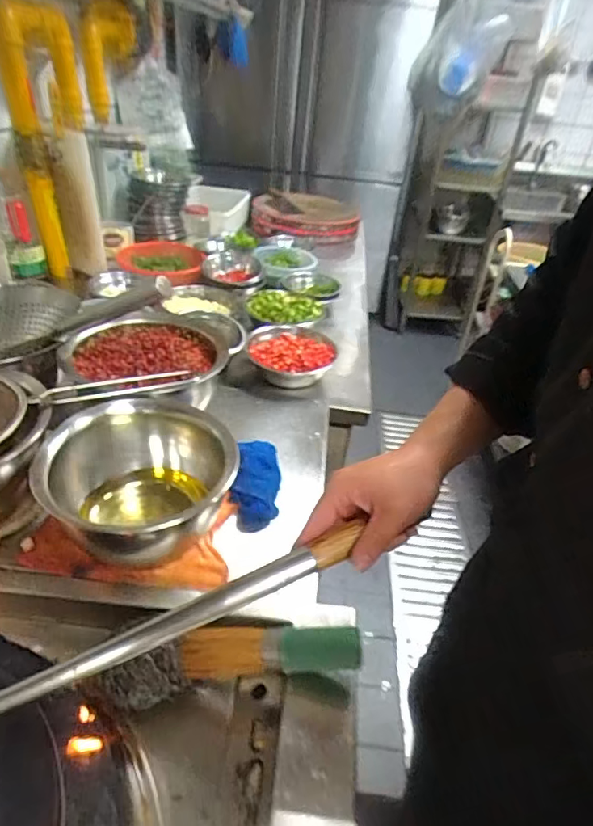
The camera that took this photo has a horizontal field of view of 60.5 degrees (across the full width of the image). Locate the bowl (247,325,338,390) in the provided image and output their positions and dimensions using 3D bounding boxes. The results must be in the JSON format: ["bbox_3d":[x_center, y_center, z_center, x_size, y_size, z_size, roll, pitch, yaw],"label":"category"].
[{"bbox_3d":[-0.012,-0.130,1.160,0.190,0.063,0.188,4,35,-3],"label":"bowl"}]

